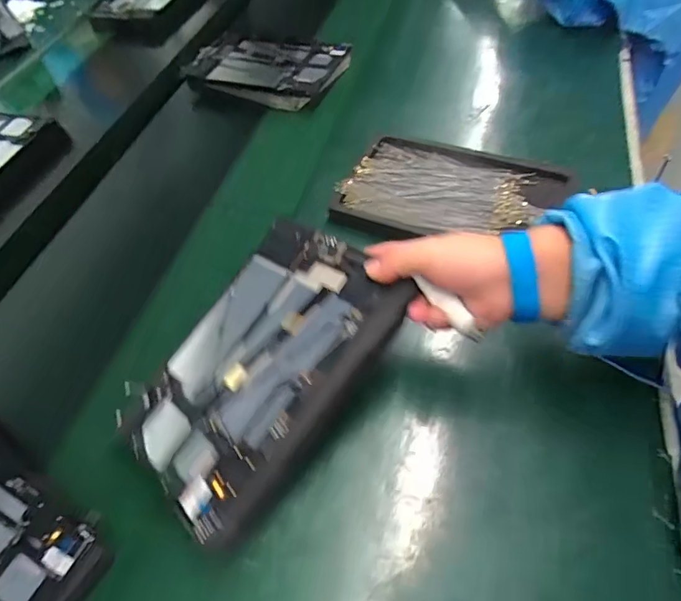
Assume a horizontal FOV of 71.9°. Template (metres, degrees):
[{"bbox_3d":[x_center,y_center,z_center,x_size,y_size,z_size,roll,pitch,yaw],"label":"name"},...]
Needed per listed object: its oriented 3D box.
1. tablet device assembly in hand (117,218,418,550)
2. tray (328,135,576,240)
[{"bbox_3d":[-0.066,0.050,0.387,0.162,0.021,0.235,28,76,35],"label":"tablet device assembly in hand"},{"bbox_3d":[0.124,-0.124,0.541,0.242,0.031,0.151,17,55,17],"label":"tray"}]

